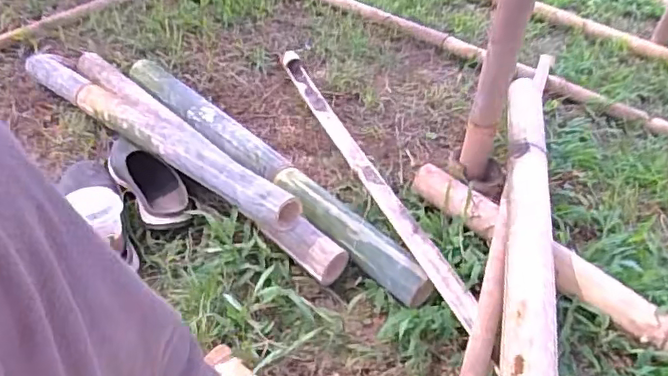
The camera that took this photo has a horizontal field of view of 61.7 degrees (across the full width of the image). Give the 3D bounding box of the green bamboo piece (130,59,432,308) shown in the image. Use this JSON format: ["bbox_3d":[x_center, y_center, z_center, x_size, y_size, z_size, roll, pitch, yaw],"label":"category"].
[{"bbox_3d":[-0.153,-0.054,1.023,0.071,0.054,0.839,-26,49,-34],"label":"green bamboo piece"}]

